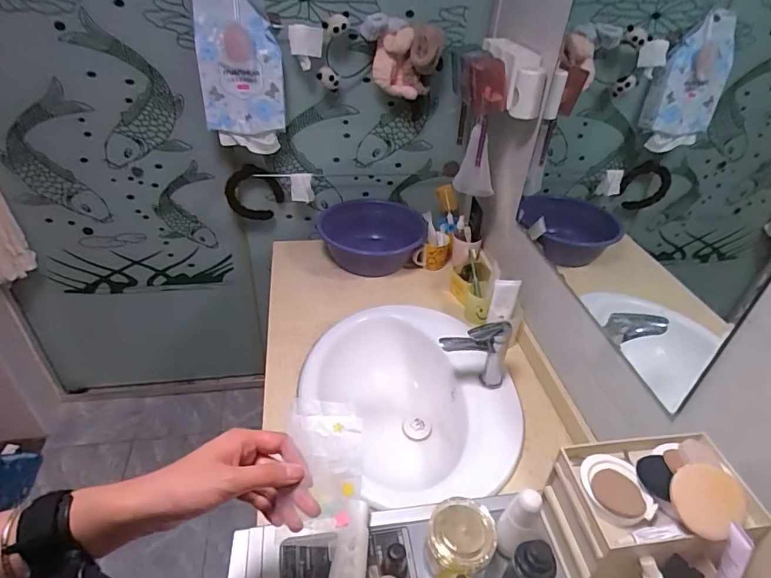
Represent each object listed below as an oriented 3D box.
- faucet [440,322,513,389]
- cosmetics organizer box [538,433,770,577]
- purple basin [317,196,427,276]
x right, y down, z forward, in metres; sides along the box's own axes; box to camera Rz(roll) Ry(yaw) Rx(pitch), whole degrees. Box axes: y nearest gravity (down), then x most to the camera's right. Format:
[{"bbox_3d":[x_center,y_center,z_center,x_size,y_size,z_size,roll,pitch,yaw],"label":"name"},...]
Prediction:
[{"bbox_3d":[0.187,0.150,0.991,0.149,0.185,0.040,-2,38,-8],"label":"faucet"},{"bbox_3d":[0.301,0.296,0.452,0.181,0.150,0.291,-5,38,-12],"label":"cosmetics organizer box"},{"bbox_3d":[-0.045,-0.141,1.409,0.319,0.149,0.262,5,37,1],"label":"purple basin"}]

